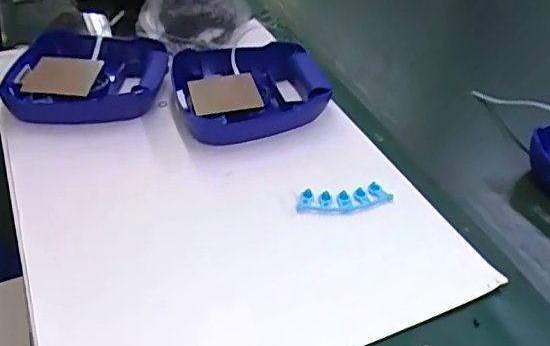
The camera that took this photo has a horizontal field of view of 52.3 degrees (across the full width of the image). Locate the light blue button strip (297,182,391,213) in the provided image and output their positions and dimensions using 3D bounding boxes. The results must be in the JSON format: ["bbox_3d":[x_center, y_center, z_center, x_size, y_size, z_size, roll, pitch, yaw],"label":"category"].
[{"bbox_3d":[0.070,0.027,0.569,0.095,0.017,0.024,-4,41,-6],"label":"light blue button strip"}]

